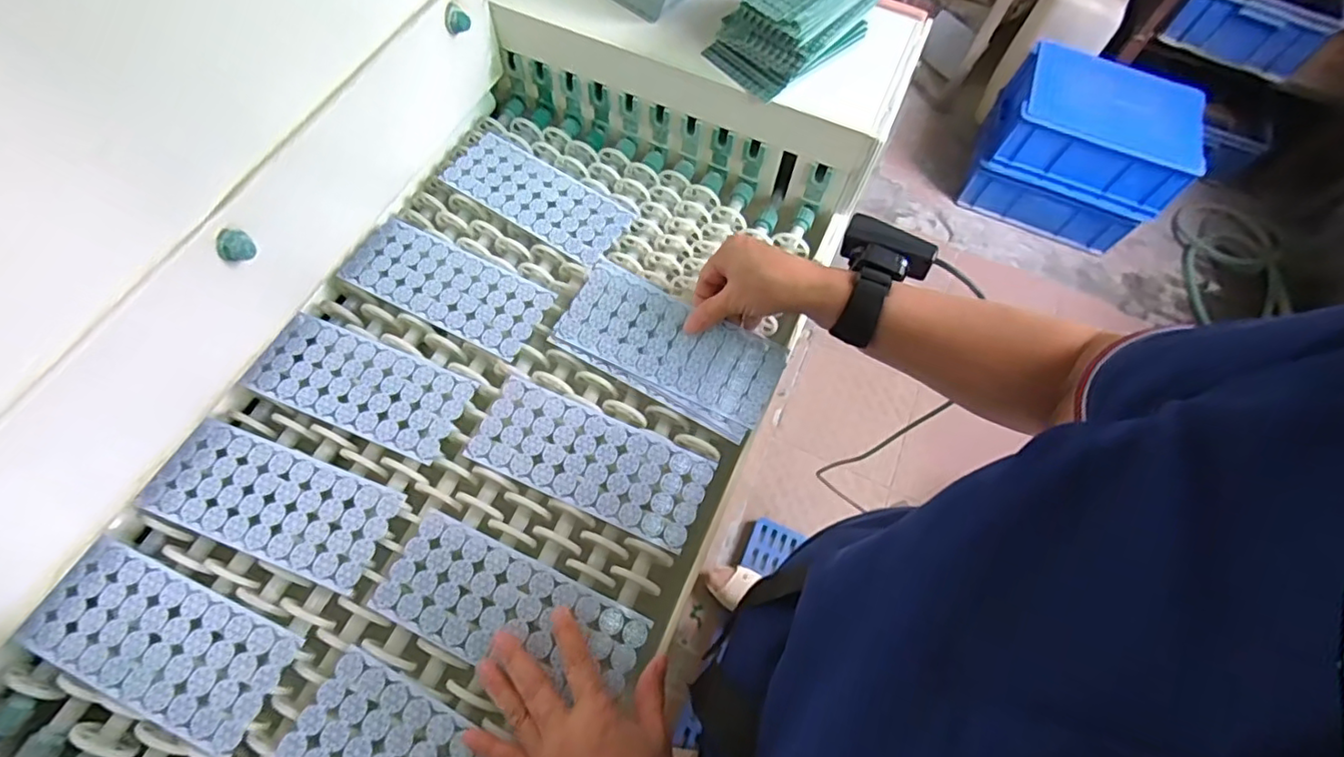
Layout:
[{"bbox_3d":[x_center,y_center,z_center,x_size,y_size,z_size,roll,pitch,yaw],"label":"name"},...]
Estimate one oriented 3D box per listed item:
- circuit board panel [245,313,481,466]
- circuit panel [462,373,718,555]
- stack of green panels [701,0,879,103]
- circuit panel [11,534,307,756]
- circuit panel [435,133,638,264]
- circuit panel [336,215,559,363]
[{"bbox_3d":[-0.269,0.004,0.519,0.184,0.004,0.081,21,65,7],"label":"circuit board panel"},{"bbox_3d":[-0.067,0.066,0.501,0.194,0.004,0.082,22,65,8],"label":"circuit panel"},{"bbox_3d":[0.122,-0.344,0.567,0.147,0.082,0.100,-37,71,-18],"label":"stack of green panels"},{"bbox_3d":[-0.365,0.185,0.429,0.184,0.005,0.083,23,65,8],"label":"circuit panel"},{"bbox_3d":[-0.141,-0.189,0.623,0.198,0.007,0.080,30,67,11],"label":"circuit panel"},{"bbox_3d":[-0.213,-0.089,0.570,0.194,0.004,0.082,25,66,9],"label":"circuit panel"}]

